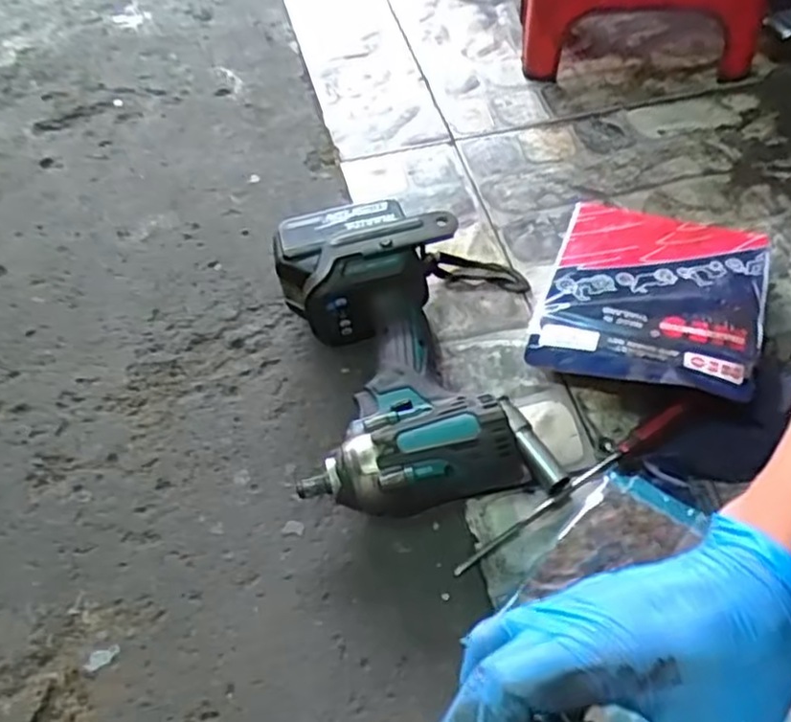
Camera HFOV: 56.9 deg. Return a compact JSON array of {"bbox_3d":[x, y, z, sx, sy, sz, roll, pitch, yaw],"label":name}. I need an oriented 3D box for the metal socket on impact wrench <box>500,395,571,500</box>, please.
[{"bbox_3d":[0.095,0.058,0.511,0.016,0.016,0.078,-24,68,-15],"label":"metal socket on impact wrench"}]

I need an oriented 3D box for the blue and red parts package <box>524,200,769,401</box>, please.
[{"bbox_3d":[0.201,-0.057,0.575,0.160,0.012,0.206,13,48,17],"label":"blue and red parts package"}]

